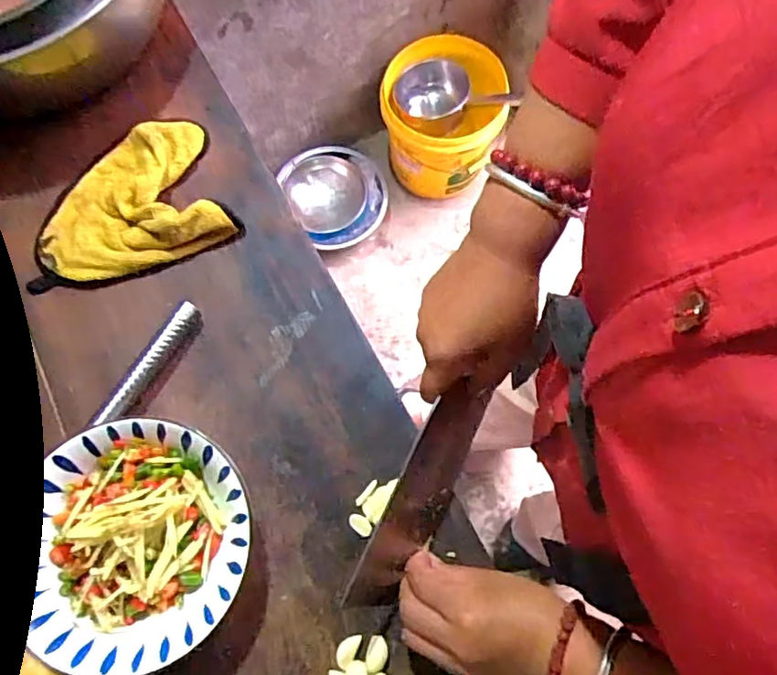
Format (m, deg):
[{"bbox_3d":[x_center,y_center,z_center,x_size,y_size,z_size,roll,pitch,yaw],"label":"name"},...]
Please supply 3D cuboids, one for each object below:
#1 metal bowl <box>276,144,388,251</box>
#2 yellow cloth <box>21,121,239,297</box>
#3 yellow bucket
[{"bbox_3d":[-0.118,-0.334,1.361,0.219,0.083,0.225,-1,72,2],"label":"metal bowl"},{"bbox_3d":[-0.251,-0.127,0.552,0.182,0.042,0.144,-20,73,-5],"label":"yellow cloth"},{"bbox_3d":[0.124,-0.493,1.330,0.268,0.240,0.264,-1,72,2],"label":"yellow bucket"}]

